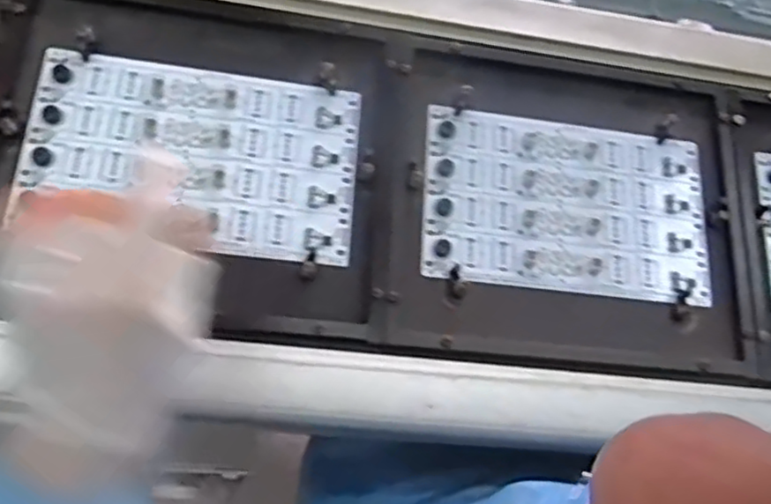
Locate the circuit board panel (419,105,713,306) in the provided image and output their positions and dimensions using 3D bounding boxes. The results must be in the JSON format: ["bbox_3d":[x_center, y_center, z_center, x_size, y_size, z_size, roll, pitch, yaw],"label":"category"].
[{"bbox_3d":[0.132,-0.035,0.498,0.211,0.004,0.125,7,70,-8],"label":"circuit board panel"}]

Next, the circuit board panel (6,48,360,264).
[{"bbox_3d":[-0.124,-0.067,0.459,0.210,0.005,0.122,8,70,-8],"label":"circuit board panel"}]

